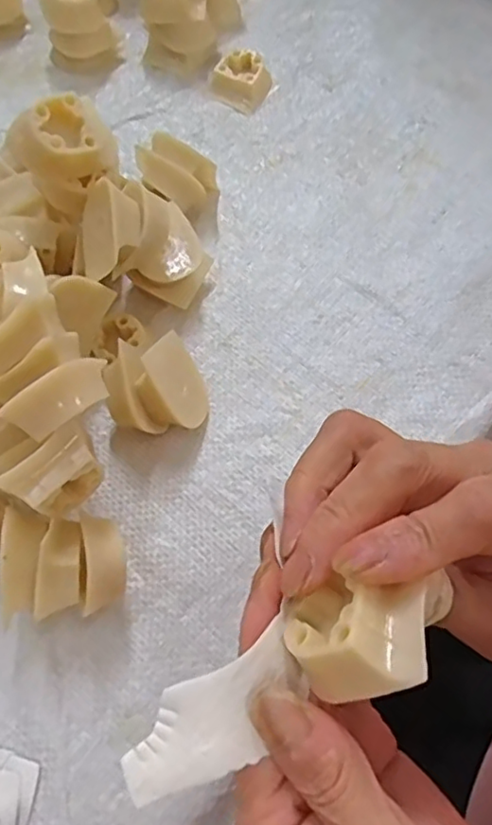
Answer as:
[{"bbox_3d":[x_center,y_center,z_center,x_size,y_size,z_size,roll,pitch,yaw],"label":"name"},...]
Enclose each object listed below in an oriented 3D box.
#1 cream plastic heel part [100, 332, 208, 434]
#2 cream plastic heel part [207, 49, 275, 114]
[{"bbox_3d":[-0.044,-0.015,0.318,0.027,0.051,0.049,-19,68,27],"label":"cream plastic heel part"},{"bbox_3d":[-0.003,-0.231,0.424,0.039,0.019,0.034,34,69,13],"label":"cream plastic heel part"}]

